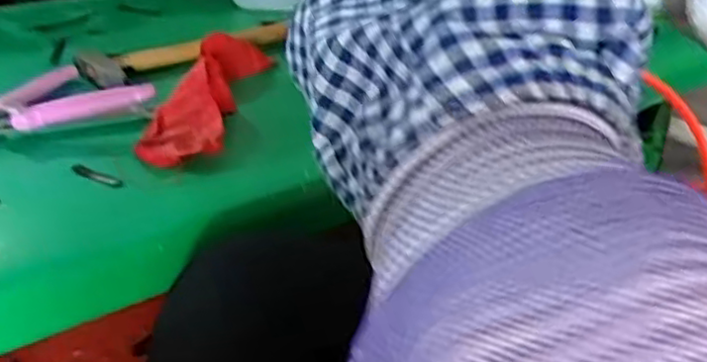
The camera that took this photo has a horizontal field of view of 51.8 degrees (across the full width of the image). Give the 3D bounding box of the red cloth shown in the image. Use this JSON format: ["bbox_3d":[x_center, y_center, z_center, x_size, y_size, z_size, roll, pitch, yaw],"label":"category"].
[{"bbox_3d":[-0.115,-0.073,0.576,0.065,0.047,0.211,2,31,4],"label":"red cloth"}]

